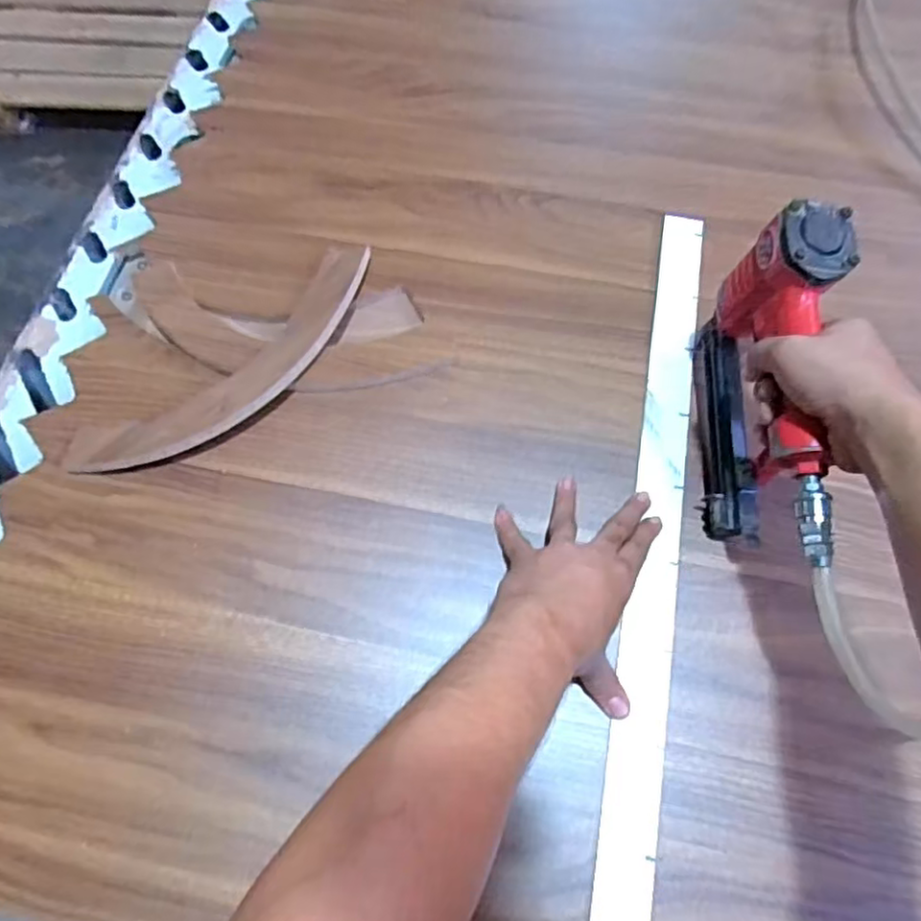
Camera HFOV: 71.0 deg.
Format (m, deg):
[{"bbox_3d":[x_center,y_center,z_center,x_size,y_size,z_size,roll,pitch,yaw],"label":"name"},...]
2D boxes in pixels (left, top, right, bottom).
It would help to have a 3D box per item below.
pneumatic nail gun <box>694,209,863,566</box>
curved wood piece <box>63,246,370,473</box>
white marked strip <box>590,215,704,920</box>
[{"bbox_3d":[0.245,-0.039,0.501,0.058,0.176,0.240,3,67,2],"label":"pneumatic nail gun"},{"bbox_3d":[-0.209,-0.087,0.617,0.335,0.027,0.092,-40,72,-14],"label":"curved wood piece"},{"bbox_3d":[0.168,0.075,0.556,0.046,0.010,0.709,10,68,5],"label":"white marked strip"}]

